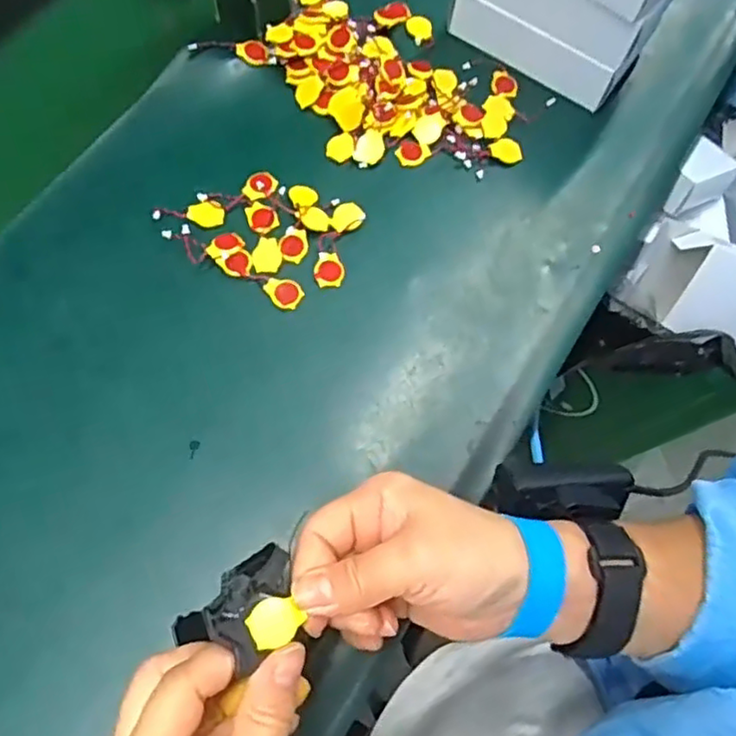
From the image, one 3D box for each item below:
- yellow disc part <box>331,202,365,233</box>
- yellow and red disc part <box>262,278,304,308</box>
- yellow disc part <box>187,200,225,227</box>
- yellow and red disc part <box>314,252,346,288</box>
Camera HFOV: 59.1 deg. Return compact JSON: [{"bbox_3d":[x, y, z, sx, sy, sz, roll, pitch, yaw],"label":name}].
[{"bbox_3d":[-0.014,-0.104,0.453,0.021,0.006,0.025,18,68,5],"label":"yellow disc part"},{"bbox_3d":[-0.056,-0.051,0.427,0.025,0.004,0.020,29,69,9],"label":"yellow and red disc part"},{"bbox_3d":[-0.110,-0.105,0.444,0.024,0.004,0.021,-24,71,-12],"label":"yellow disc part"},{"bbox_3d":[-0.026,-0.065,0.436,0.020,0.005,0.022,-15,69,-8],"label":"yellow and red disc part"}]

